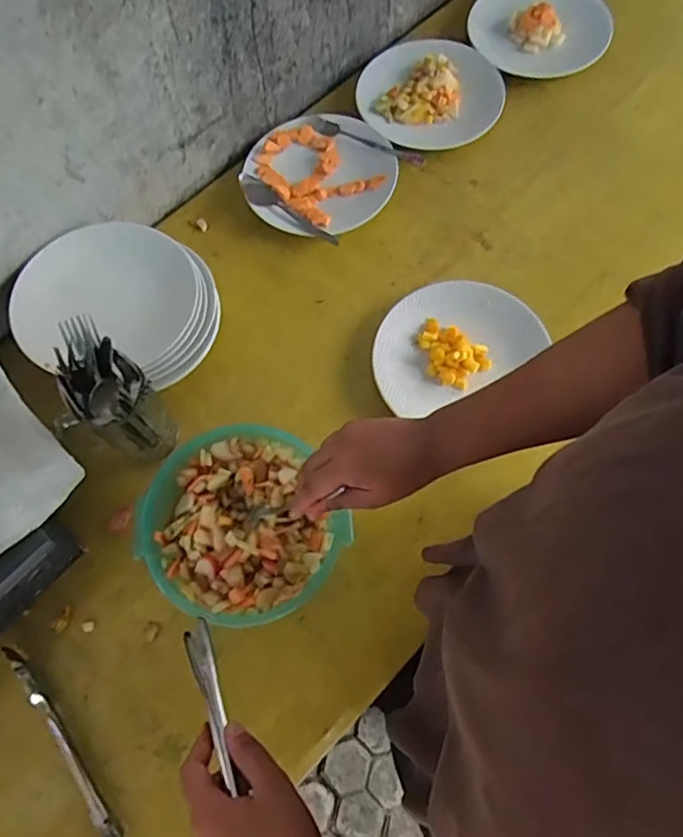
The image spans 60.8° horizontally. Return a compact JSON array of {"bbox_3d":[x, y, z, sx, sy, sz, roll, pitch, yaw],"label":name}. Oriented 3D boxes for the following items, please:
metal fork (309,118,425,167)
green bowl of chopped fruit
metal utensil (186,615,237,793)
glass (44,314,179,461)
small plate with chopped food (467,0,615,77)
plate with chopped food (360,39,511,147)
[{"bbox_3d":[0.032,-0.373,0.786,0.169,0.010,0.025,28,73,11],"label":"metal fork"},{"bbox_3d":[-0.101,0.108,0.594,0.186,0.069,0.186,0,70,1],"label":"green bowl of chopped fruit"},{"bbox_3d":[-0.099,0.213,0.446,0.024,0.018,0.126,-26,45,-8],"label":"metal utensil"},{"bbox_3d":[-0.234,-0.016,0.581,0.092,0.155,0.087,0,70,1],"label":"glass"},{"bbox_3d":[0.282,-0.560,0.836,0.193,0.044,0.152,-11,70,-3],"label":"small plate with chopped food"},{"bbox_3d":[0.125,-0.448,0.806,0.196,0.026,0.167,8,70,4],"label":"plate with chopped food"}]

